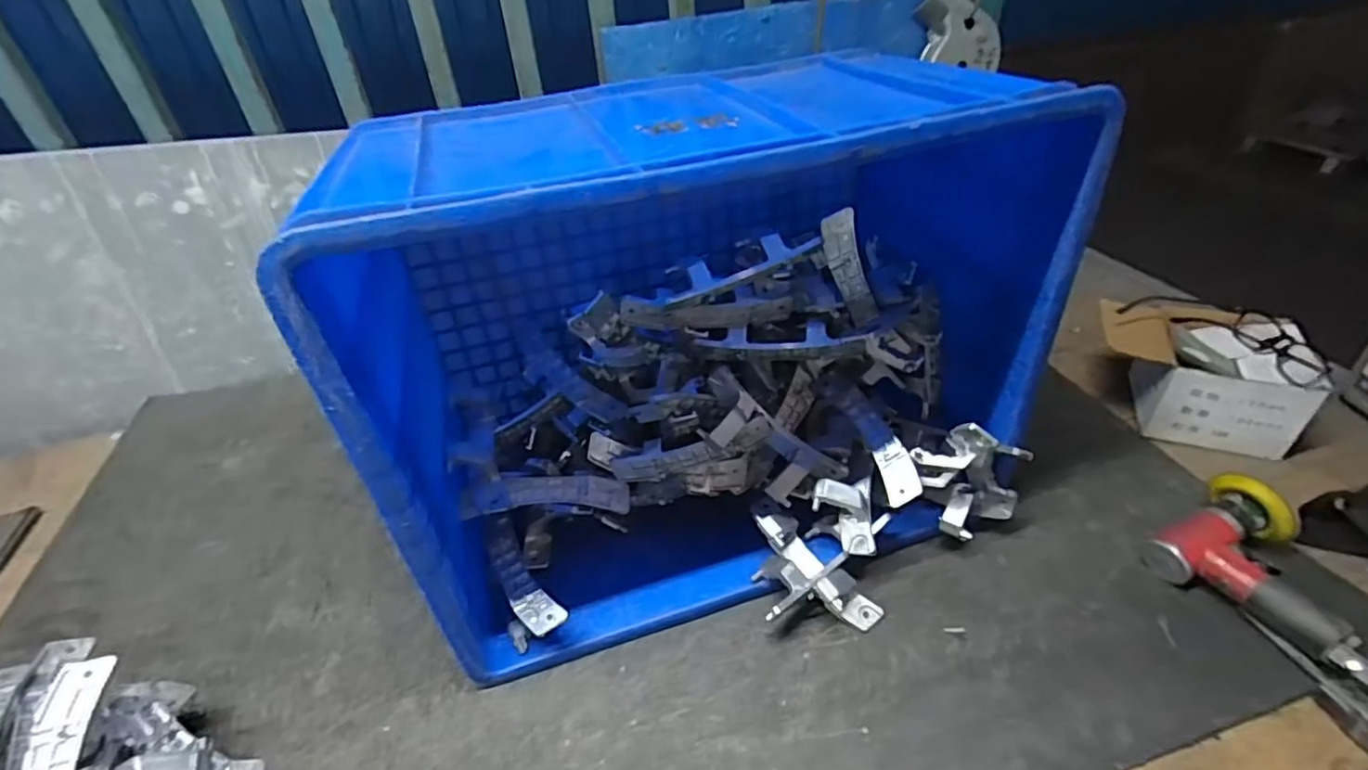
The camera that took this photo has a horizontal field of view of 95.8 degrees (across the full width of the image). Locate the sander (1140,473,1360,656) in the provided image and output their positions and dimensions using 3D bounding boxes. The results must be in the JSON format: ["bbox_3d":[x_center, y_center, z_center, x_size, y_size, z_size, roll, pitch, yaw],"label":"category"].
[{"bbox_3d":[0.505,0.153,0.539,0.111,0.059,0.134,-23,40,-22],"label":"sander"}]

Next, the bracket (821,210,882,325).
[{"bbox_3d":[0.150,-0.103,0.558,0.029,0.109,0.015,-8,31,33],"label":"bracket"}]

